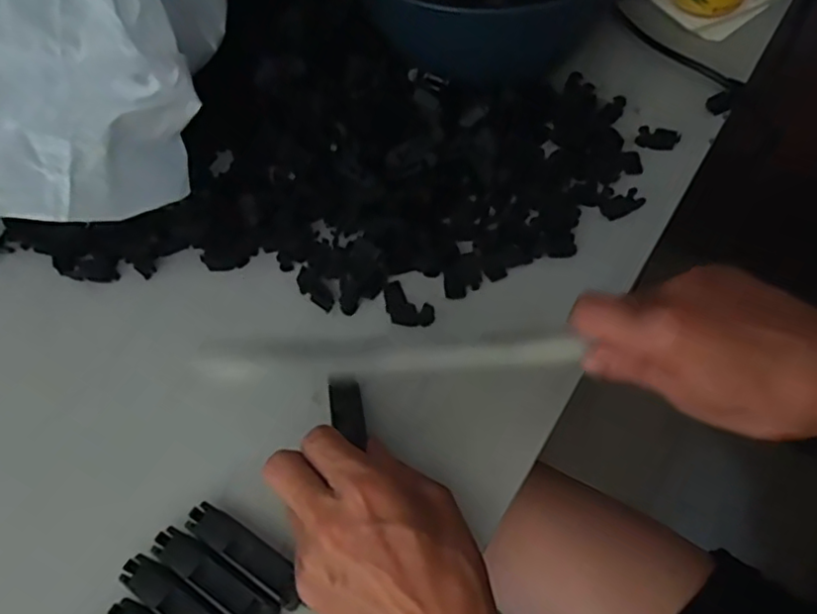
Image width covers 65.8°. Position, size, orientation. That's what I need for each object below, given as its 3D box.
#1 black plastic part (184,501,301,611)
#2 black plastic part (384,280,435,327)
[{"bbox_3d":[-0.081,0.123,0.317,0.070,0.013,0.018,28,64,20],"label":"black plastic part"},{"bbox_3d":[-0.003,-0.001,0.391,0.020,0.008,0.038,-40,63,-20],"label":"black plastic part"}]

